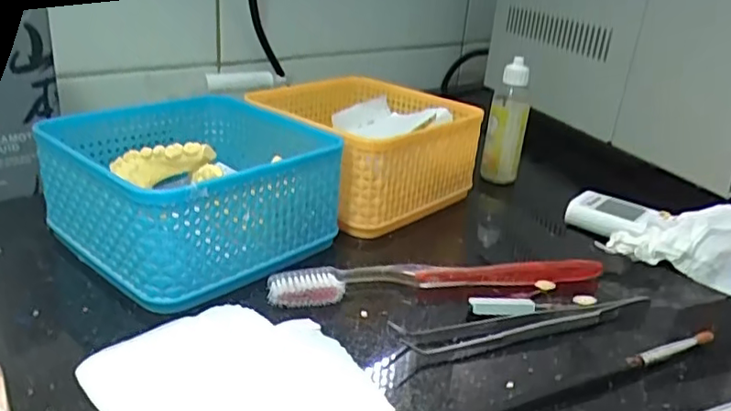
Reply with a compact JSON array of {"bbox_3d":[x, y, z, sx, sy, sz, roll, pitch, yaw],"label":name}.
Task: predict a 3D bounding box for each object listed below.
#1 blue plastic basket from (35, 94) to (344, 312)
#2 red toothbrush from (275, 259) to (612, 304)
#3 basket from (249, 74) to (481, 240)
[{"bbox_3d":[-0.098,-0.010,0.343,0.126,0.065,0.126,25,30,36],"label":"blue plastic basket"},{"bbox_3d":[0.042,0.038,0.324,0.187,0.015,0.016,-1,25,-16],"label":"red toothbrush"},{"bbox_3d":[-0.003,-0.042,0.435,0.133,0.066,0.132,26,31,38],"label":"basket"}]

